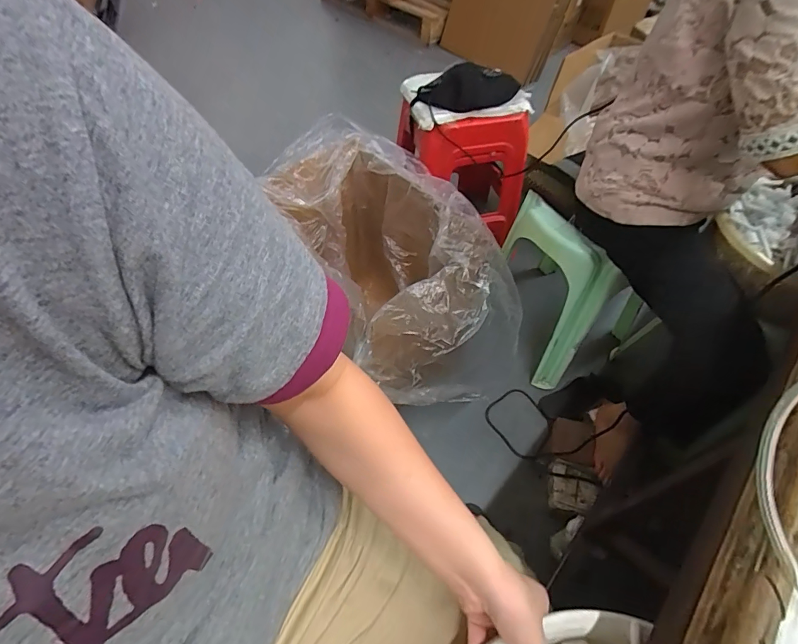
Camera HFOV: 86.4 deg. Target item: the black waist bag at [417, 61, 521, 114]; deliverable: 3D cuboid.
[{"bbox_3d":[0.185,-0.594,1.082,0.237,0.080,0.147,-16,55,-13],"label":"black waist bag"}]

